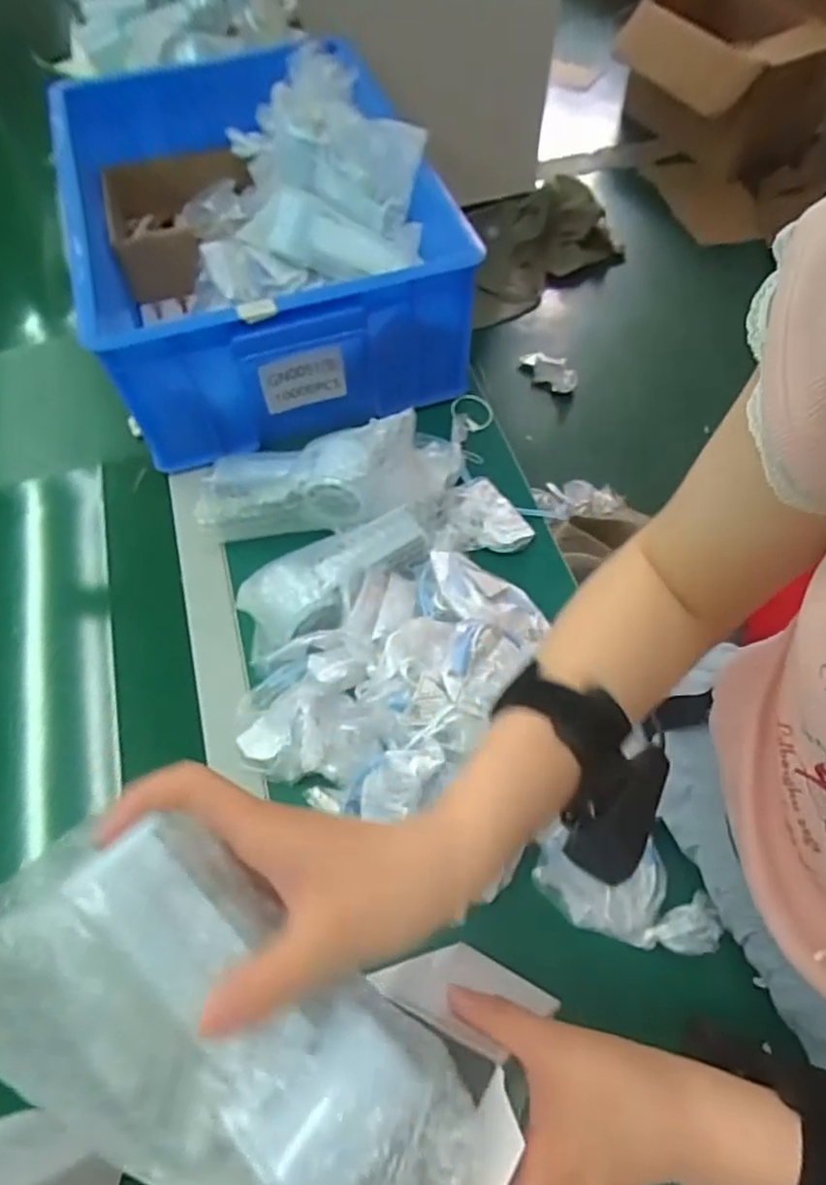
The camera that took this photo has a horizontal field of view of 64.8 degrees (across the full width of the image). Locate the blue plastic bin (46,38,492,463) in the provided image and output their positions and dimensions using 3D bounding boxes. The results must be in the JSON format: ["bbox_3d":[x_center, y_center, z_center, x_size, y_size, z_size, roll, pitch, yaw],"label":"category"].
[{"bbox_3d":[-0.169,-0.382,0.712,0.339,0.180,0.473,-19,61,-11],"label":"blue plastic bin"}]

